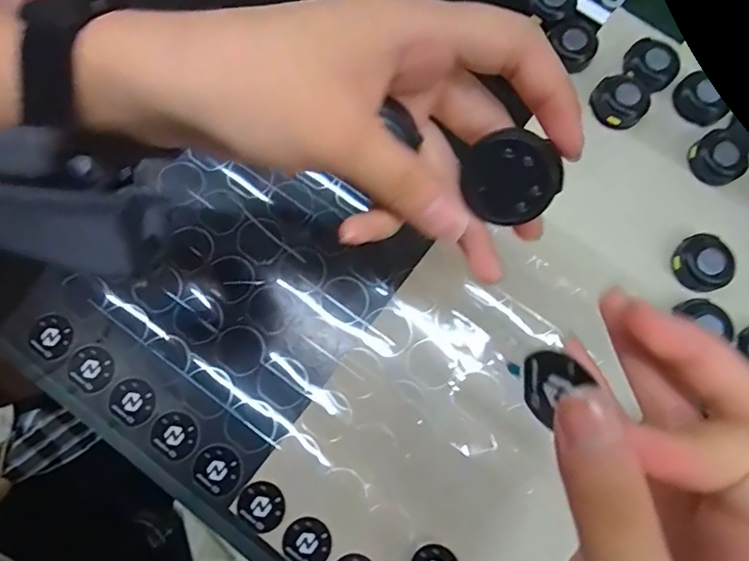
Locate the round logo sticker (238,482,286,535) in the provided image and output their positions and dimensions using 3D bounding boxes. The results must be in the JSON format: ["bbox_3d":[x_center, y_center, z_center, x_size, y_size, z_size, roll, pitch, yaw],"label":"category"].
[{"bbox_3d":[-0.057,0.114,0.259,0.022,0.004,0.023,0,78,1],"label":"round logo sticker"}]

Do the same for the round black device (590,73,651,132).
[{"bbox_3d":[0.143,-0.105,0.296,0.031,0.012,0.034,0,78,1],"label":"round black device"}]

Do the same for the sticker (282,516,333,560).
[{"bbox_3d":[-0.033,0.131,0.256,0.023,0.004,0.024,1,78,-3],"label":"sticker"}]

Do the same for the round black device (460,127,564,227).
[{"bbox_3d":[0.045,-0.034,0.164,0.027,0.012,0.028,-20,110,27],"label":"round black device"}]

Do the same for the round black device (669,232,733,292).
[{"bbox_3d":[0.177,-0.010,0.278,0.026,0.010,0.031,-1,78,1],"label":"round black device"}]

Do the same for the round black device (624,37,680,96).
[{"bbox_3d":[0.163,-0.127,0.301,0.030,0.010,0.027,38,81,8],"label":"round black device"}]

